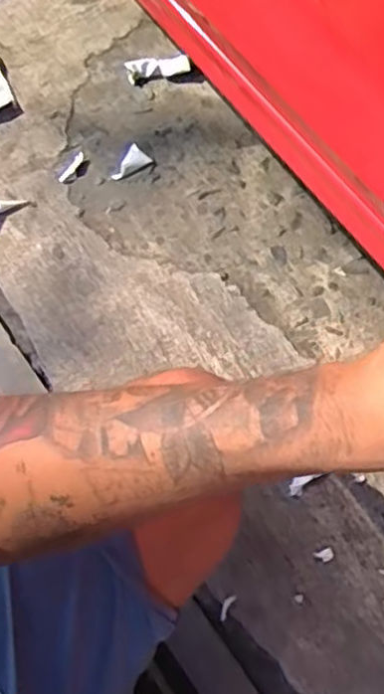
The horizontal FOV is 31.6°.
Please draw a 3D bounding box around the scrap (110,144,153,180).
[{"bbox_3d":[-0.073,-0.212,0.792,0.030,0.005,0.048,43,78,11],"label":"scrap"}]

